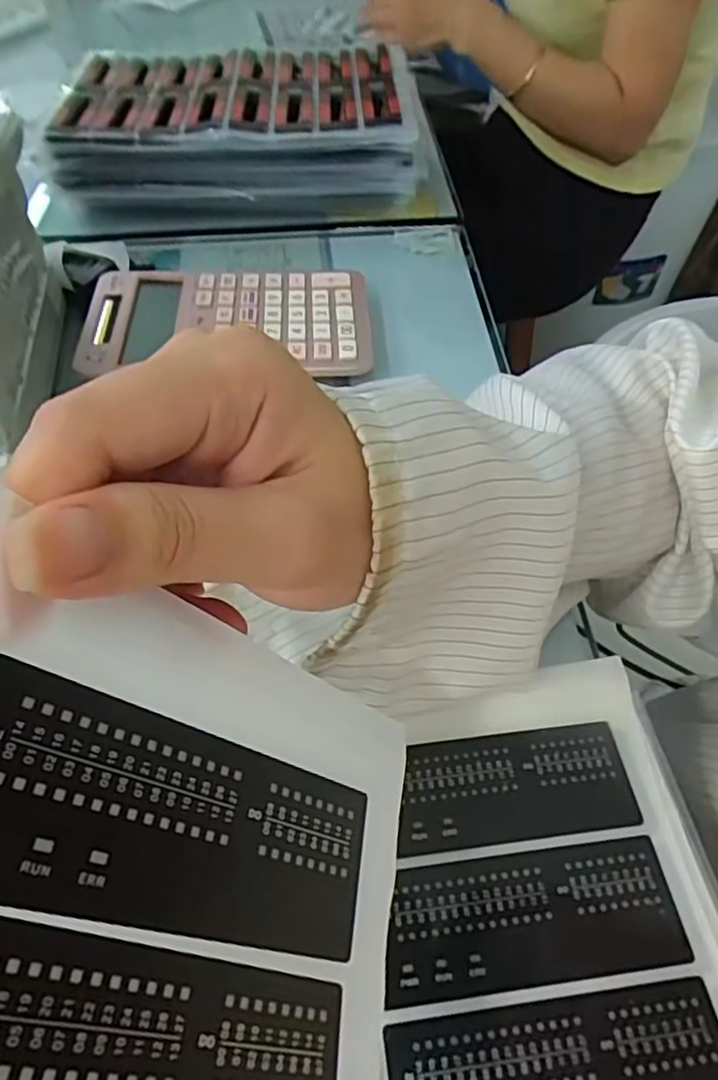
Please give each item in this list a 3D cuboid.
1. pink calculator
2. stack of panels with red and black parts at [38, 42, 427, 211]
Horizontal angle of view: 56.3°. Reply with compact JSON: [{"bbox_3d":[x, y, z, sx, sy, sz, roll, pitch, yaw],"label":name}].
[{"bbox_3d":[-0.083,-0.142,0.438,0.178,0.022,0.106,-2,51,-2],"label":"pink calculator"},{"bbox_3d":[-0.097,-0.350,0.568,0.275,0.062,0.210,-2,51,-2],"label":"stack of panels with red and black parts"}]

